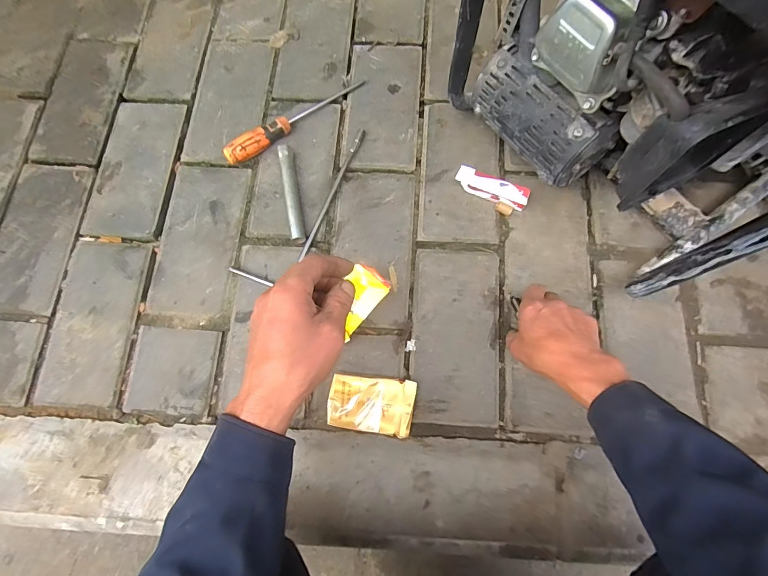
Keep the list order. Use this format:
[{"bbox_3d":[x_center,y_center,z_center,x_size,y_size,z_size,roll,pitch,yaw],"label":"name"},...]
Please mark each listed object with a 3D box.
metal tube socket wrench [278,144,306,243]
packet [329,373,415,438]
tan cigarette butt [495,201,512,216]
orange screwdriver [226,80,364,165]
[{"bbox_3d":[-0.133,-0.139,0.568,0.018,0.025,0.148,-11,75,-1],"label":"metal tube socket wrench"},{"bbox_3d":[-0.017,0.147,0.495,0.106,0.026,0.066,8,76,4],"label":"packet"},{"bbox_3d":[0.172,-0.113,0.559,0.024,0.012,0.013,22,77,7],"label":"tan cigarette butt"},{"bbox_3d":[-0.134,-0.262,0.599,0.246,0.037,0.026,-35,77,-7],"label":"orange screwdriver"}]

